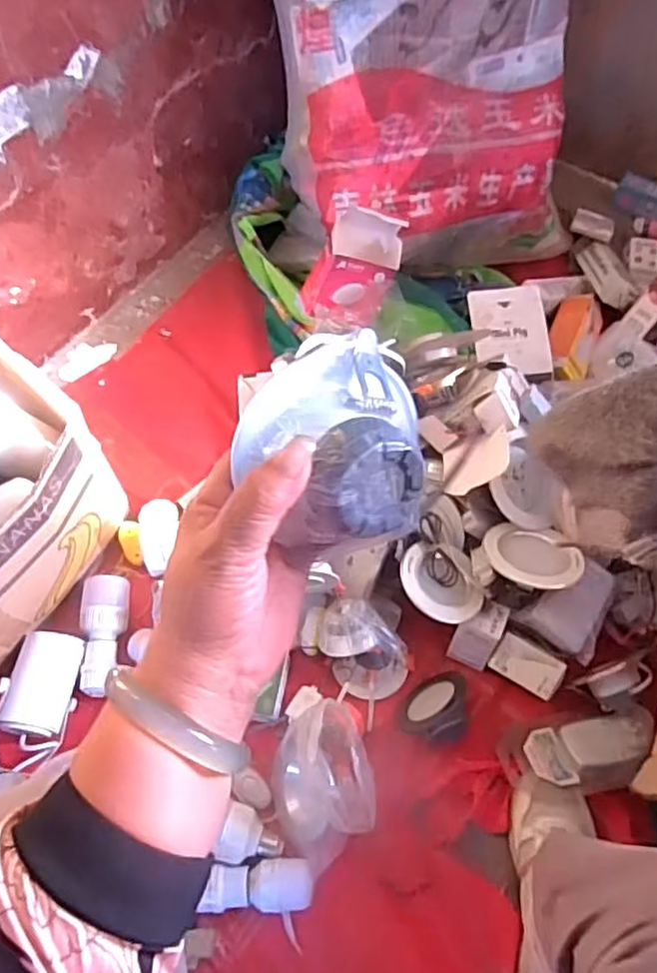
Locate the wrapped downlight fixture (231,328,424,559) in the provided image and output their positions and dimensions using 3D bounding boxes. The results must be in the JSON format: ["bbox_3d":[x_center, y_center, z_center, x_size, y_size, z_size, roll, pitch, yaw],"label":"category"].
[{"bbox_3d":[0.008,-0.019,0.314,0.084,0.070,0.086,1,61,-1],"label":"wrapped downlight fixture"}]

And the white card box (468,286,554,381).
[{"bbox_3d":[0.250,-0.213,0.897,0.100,0.020,0.143,-7,74,3],"label":"white card box"}]

